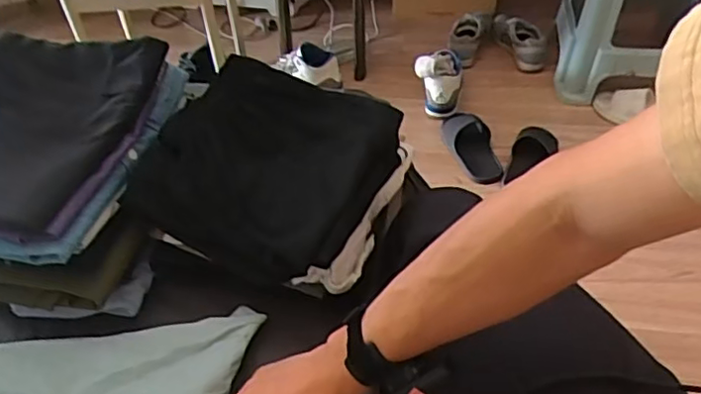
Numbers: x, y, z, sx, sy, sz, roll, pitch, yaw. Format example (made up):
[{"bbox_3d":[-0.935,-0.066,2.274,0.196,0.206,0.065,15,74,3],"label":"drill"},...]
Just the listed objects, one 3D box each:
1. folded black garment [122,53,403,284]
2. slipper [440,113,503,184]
[{"bbox_3d":[-0.094,-0.046,0.723,0.259,0.075,0.279,15,47,18],"label":"folded black garment"},{"bbox_3d":[0.304,-0.133,1.520,0.102,0.057,0.242,-11,44,-8],"label":"slipper"}]

